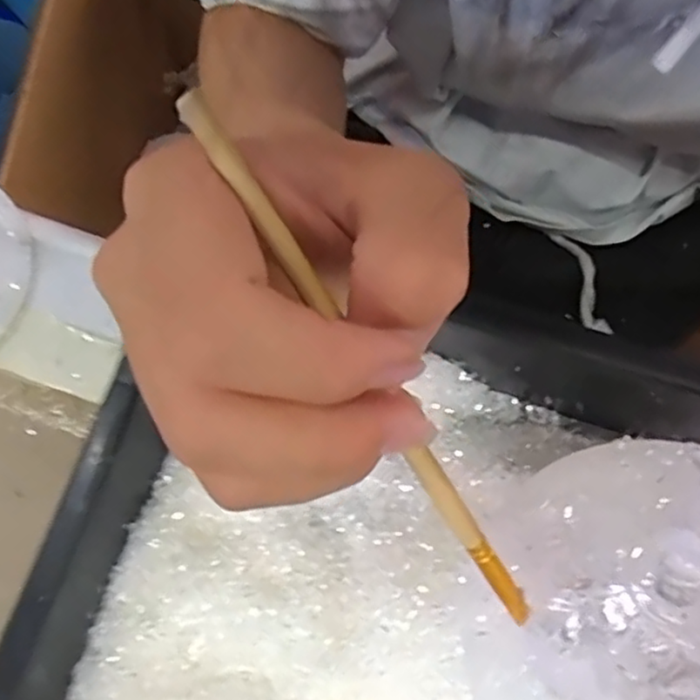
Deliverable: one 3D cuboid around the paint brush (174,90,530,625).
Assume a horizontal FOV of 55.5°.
[{"bbox_3d":[0.007,0.011,0.156,0.006,0.006,0.152,-36,111,-8],"label":"paint brush"}]

